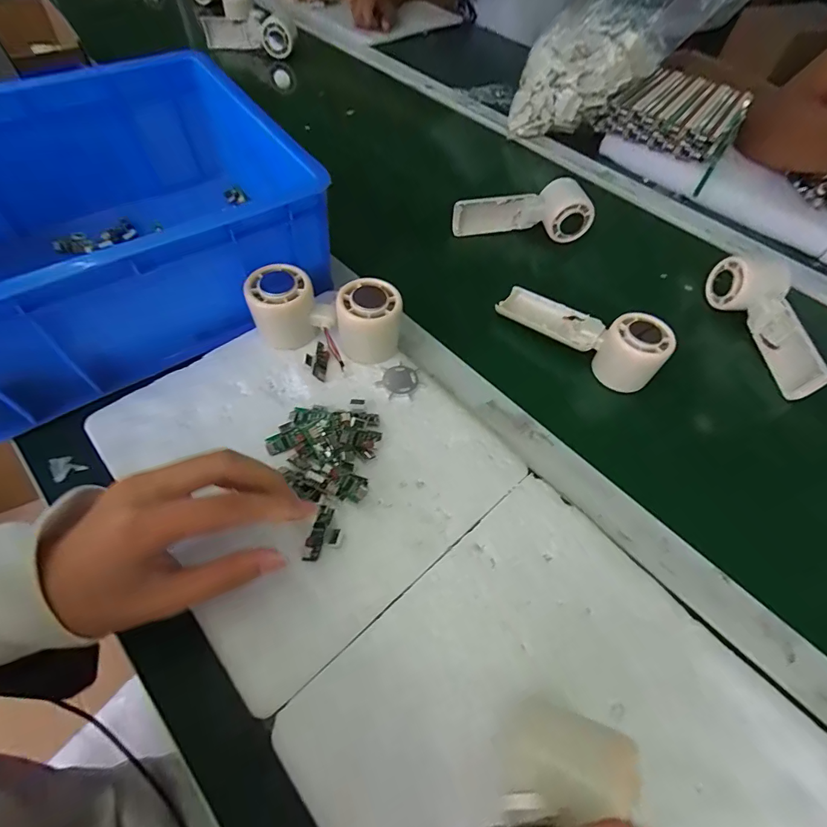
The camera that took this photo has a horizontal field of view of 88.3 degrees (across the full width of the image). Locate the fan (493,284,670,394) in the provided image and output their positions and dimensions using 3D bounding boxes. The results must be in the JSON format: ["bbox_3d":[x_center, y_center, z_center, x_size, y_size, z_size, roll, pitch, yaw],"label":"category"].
[{"bbox_3d":[0.167,-0.084,0.431,0.058,0.053,0.167,-39,55,-21],"label":"fan"}]

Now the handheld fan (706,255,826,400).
[{"bbox_3d":[0.380,-0.095,0.449,0.052,0.060,0.163,-11,59,-11],"label":"handheld fan"}]

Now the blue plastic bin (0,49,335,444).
[{"bbox_3d":[-0.281,-0.167,0.393,0.325,0.152,0.268,-33,66,-21],"label":"blue plastic bin"}]

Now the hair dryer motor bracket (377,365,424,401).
[{"bbox_3d":[-0.012,-0.029,0.379,0.040,0.004,0.035,0,58,-4],"label":"hair dryer motor bracket"}]

